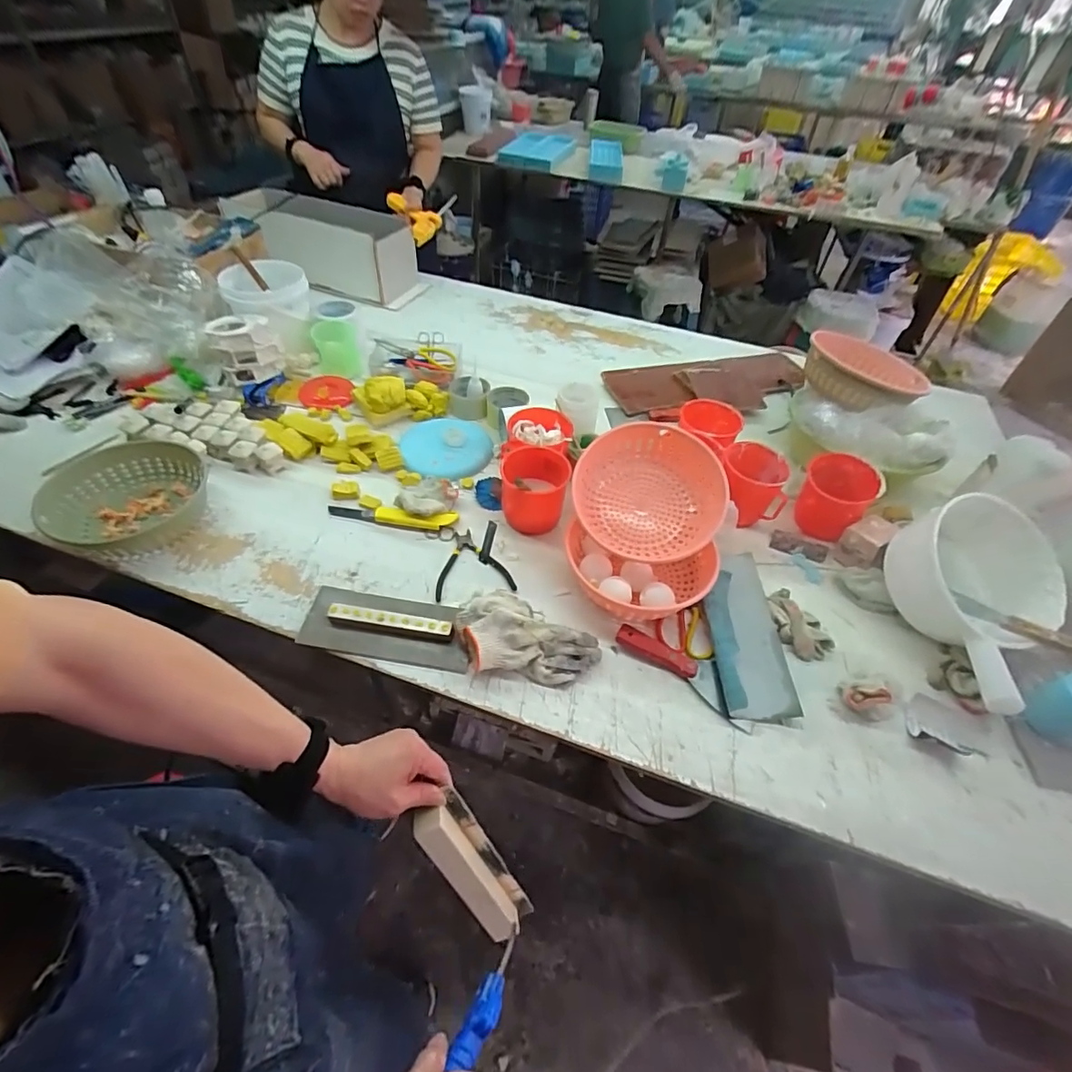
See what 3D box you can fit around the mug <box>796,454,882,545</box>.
[{"bbox_3d":[0.518,-0.061,0.906,0.116,0.125,0.132,33,54,23],"label":"mug"}]

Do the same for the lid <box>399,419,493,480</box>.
[{"bbox_3d":[-0.176,-0.172,1.012,0.173,0.030,0.170,2,49,-3],"label":"lid"}]

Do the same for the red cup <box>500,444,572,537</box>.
[{"bbox_3d":[-0.003,-0.084,0.880,0.109,0.111,0.110,2,49,-3],"label":"red cup"}]

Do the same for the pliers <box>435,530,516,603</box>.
[{"bbox_3d":[-0.109,0.042,0.836,0.124,0.017,0.135,-9,50,-13],"label":"pliers"}]

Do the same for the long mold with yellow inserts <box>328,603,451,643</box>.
[{"bbox_3d":[-0.209,0.127,0.739,0.183,0.026,0.026,9,49,4],"label":"long mold with yellow inserts"}]

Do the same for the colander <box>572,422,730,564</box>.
[{"bbox_3d":[0.184,-0.071,0.822,0.234,0.085,0.234,-2,80,9],"label":"colander"}]

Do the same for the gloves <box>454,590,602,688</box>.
[{"bbox_3d":[-0.012,0.147,0.718,0.201,0.063,0.118,17,50,10],"label":"gloves"}]

